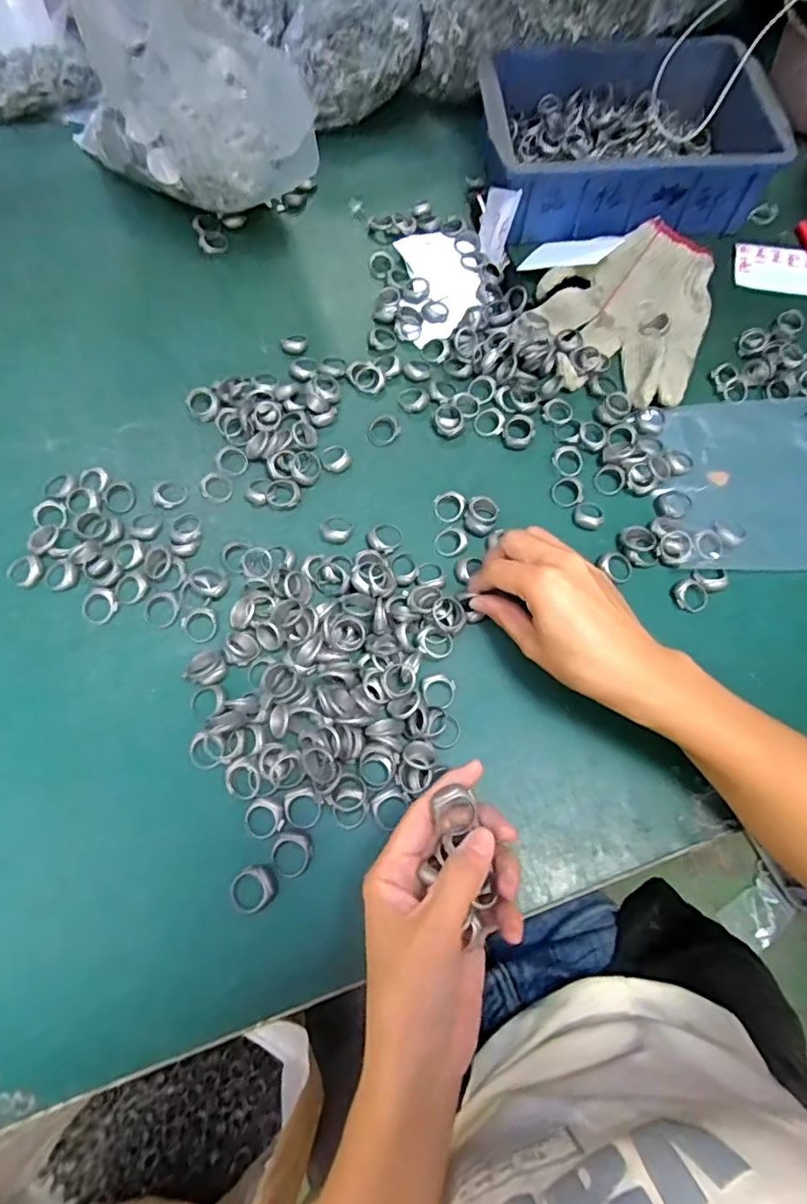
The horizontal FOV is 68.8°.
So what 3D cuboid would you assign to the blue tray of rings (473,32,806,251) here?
[{"bbox_3d":[0.196,-0.426,0.536,0.252,0.062,0.197,-2,69,-2],"label":"blue tray of rings"}]

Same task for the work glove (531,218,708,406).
[{"bbox_3d":[0.186,-0.252,0.490,0.136,0.022,0.195,20,70,6],"label":"work glove"}]

